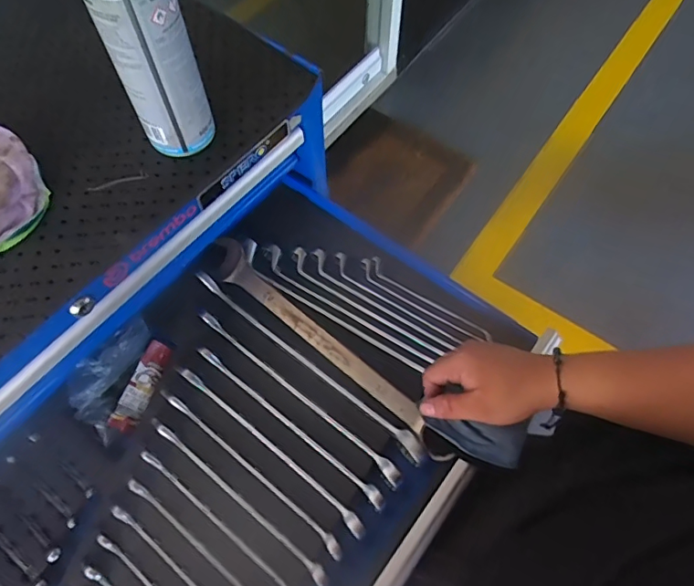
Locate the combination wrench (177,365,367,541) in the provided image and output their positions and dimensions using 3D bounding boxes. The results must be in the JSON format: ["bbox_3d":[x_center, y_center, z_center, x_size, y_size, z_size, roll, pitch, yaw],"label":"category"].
[{"bbox_3d":[-0.081,0.156,0.523,0.251,0.022,0.015,37,68,17],"label":"combination wrench"}]

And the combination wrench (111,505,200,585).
[{"bbox_3d":[-0.148,0.266,0.472,0.200,0.010,0.011,36,68,17],"label":"combination wrench"}]

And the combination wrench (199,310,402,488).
[{"bbox_3d":[-0.055,0.106,0.543,0.276,0.023,0.016,36,68,17],"label":"combination wrench"}]

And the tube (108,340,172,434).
[{"bbox_3d":[-0.225,0.102,0.563,0.028,0.027,0.101,12,63,6],"label":"tube"}]

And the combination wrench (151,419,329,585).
[{"bbox_3d":[-0.109,0.200,0.502,0.231,0.017,0.012,36,68,17],"label":"combination wrench"}]

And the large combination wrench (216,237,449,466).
[{"bbox_3d":[-0.030,0.055,0.565,0.346,0.014,0.045,41,69,19],"label":"large combination wrench"}]

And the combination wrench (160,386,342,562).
[{"bbox_3d":[-0.099,0.176,0.513,0.240,0.021,0.013,36,68,17],"label":"combination wrench"}]

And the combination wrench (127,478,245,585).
[{"bbox_3d":[-0.132,0.246,0.479,0.207,0.017,0.010,36,68,17],"label":"combination wrench"}]

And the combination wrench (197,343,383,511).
[{"bbox_3d":[-0.061,0.134,0.531,0.248,0.024,0.015,36,68,17],"label":"combination wrench"}]

